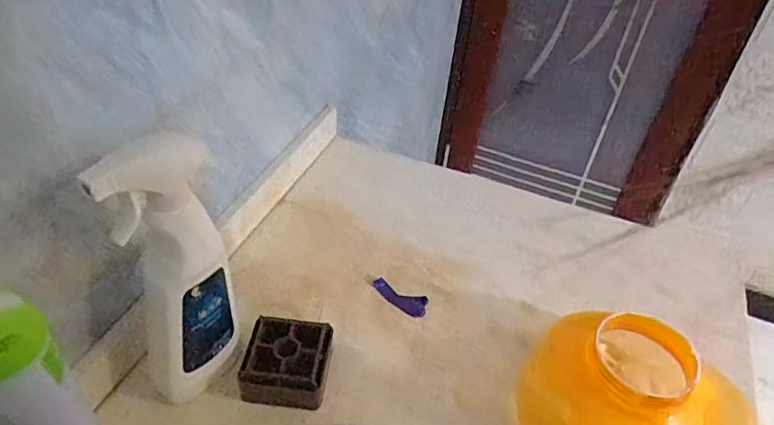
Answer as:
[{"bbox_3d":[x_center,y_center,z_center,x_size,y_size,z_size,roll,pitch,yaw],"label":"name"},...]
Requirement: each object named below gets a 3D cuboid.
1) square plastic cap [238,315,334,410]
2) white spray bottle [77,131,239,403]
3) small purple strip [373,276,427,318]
[{"bbox_3d":[-0.096,0.148,0.554,0.079,0.050,0.076,7,41,2],"label":"square plastic cap"},{"bbox_3d":[-0.170,0.055,0.467,0.052,0.263,0.096,23,45,18],"label":"white spray bottle"},{"bbox_3d":[0.014,0.097,0.651,0.070,0.006,0.029,22,44,18],"label":"small purple strip"}]

